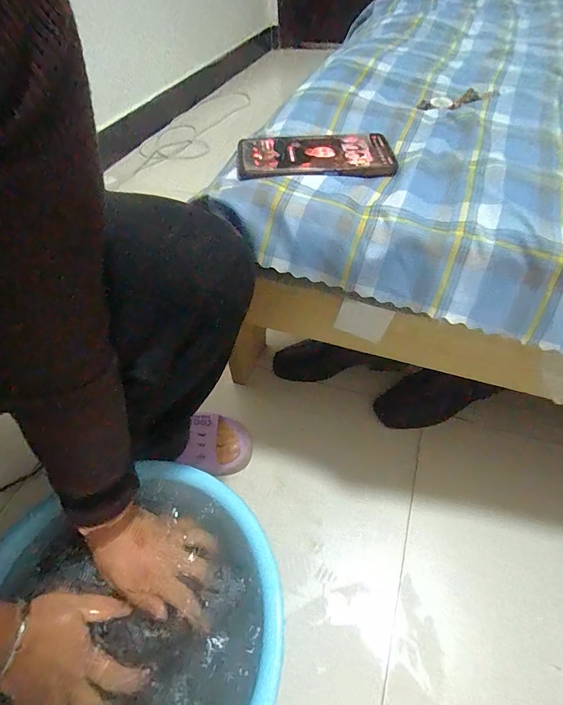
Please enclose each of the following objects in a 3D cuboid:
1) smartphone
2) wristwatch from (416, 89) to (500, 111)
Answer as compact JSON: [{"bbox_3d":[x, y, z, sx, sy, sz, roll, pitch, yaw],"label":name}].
[{"bbox_3d":[0.035,-0.213,0.413,0.164,0.011,0.084,-3,51,2],"label":"smartphone"},{"bbox_3d":[0.222,-0.326,0.498,0.098,0.012,0.036,-8,50,-3],"label":"wristwatch"}]

